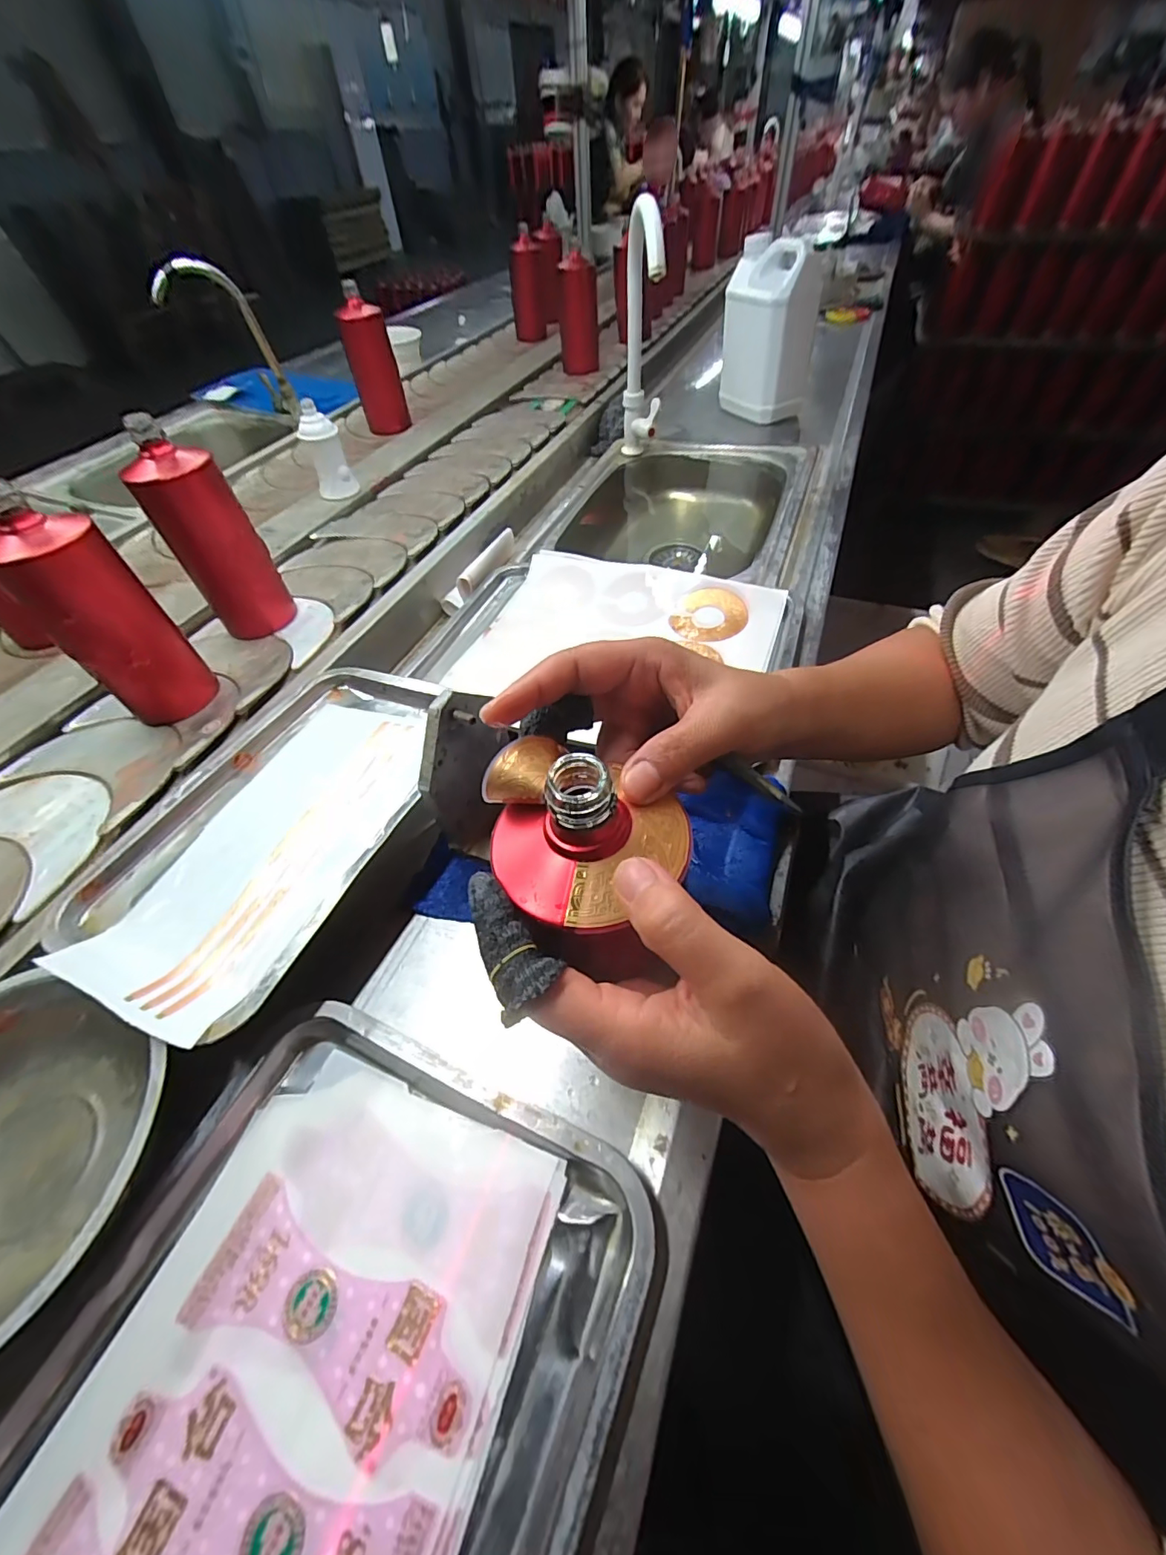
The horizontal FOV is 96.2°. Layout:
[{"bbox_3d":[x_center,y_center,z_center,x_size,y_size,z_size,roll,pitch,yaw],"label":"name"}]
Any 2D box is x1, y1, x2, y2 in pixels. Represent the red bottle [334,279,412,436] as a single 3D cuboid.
[{"bbox_3d":[-0.400,-0.792,0.998,0.083,0.213,0.085,-18,58,-12],"label":"red bottle"}]

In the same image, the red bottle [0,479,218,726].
[{"bbox_3d":[-0.429,-0.141,0.477,0.061,0.213,0.077,7,56,4],"label":"red bottle"}]

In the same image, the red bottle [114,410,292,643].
[{"bbox_3d":[-0.398,-0.252,0.571,0.082,0.219,0.067,-32,61,-20],"label":"red bottle"}]

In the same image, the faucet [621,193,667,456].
[{"bbox_3d":[0.089,-0.622,0.769,0.059,0.310,0.161,3,56,2],"label":"faucet"}]

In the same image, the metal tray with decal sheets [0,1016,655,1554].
[{"bbox_3d":[-0.136,0.303,0.213,0.254,0.043,0.335,19,58,13],"label":"metal tray with decal sheets"}]

